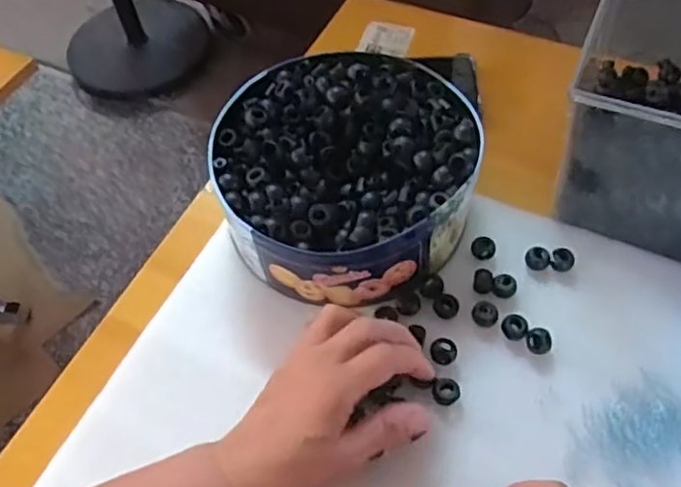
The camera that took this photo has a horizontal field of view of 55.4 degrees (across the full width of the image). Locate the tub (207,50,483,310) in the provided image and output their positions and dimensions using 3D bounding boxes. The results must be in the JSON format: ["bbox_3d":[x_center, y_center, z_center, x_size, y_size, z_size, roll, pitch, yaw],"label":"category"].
[{"bbox_3d":[0.006,-0.053,0.486,0.179,0.077,0.188,-2,55,2],"label":"tub"}]

